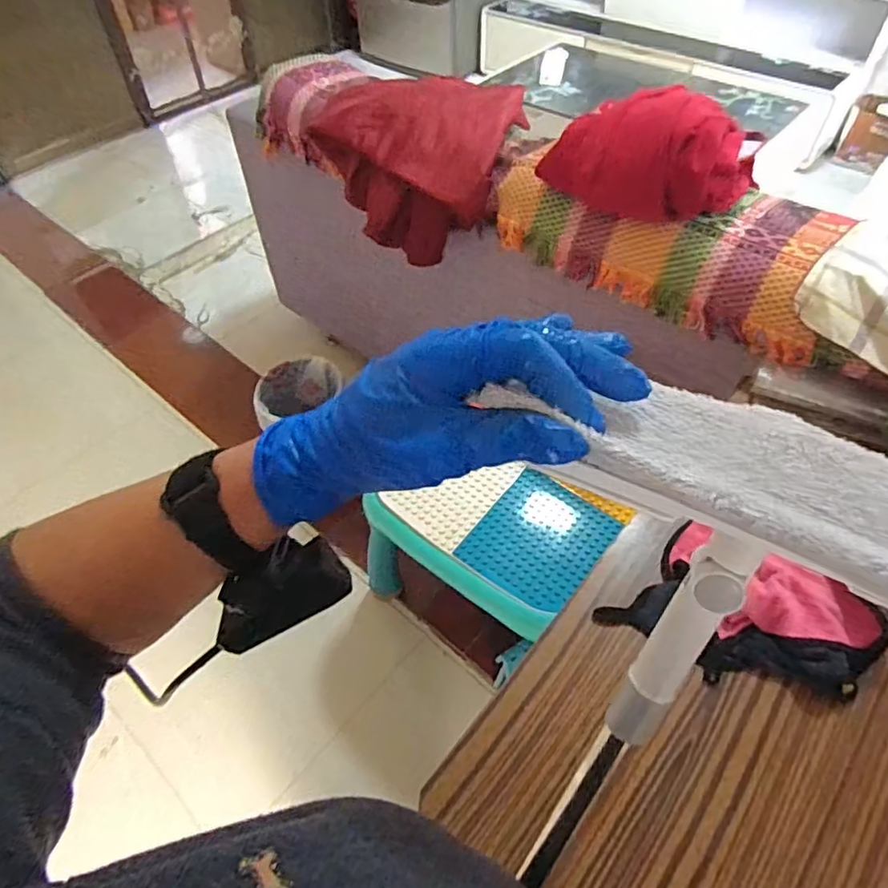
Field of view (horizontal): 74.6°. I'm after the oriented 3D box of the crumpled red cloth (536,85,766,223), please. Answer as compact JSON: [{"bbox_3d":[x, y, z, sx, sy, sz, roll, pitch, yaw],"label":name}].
[{"bbox_3d":[0.355,-0.501,0.960,0.301,0.144,0.261,25,56,19],"label":"crumpled red cloth"}]

